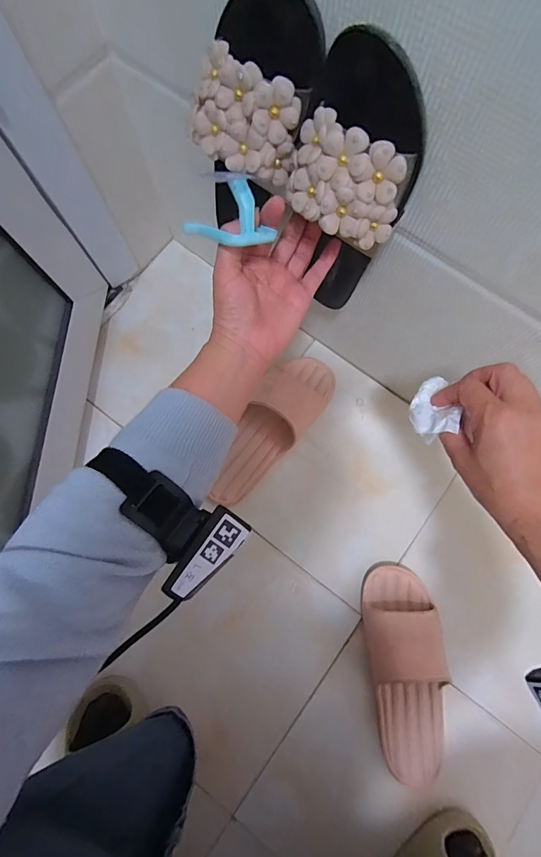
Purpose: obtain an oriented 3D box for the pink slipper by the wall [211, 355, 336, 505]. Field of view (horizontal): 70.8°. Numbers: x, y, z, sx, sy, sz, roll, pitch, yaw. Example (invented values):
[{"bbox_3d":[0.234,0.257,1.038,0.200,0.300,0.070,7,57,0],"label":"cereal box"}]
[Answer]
[{"bbox_3d":[0.000,-0.001,0.561,0.092,0.052,0.254,34,80,6],"label":"pink slipper by the wall"}]

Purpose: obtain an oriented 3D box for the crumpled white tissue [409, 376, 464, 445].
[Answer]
[{"bbox_3d":[0.150,-0.019,0.345,0.034,0.031,0.070,25,79,4],"label":"crumpled white tissue"}]

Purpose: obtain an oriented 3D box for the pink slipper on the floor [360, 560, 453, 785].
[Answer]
[{"bbox_3d":[0.181,0.322,0.500,0.096,0.058,0.256,-4,78,-2],"label":"pink slipper on the floor"}]

